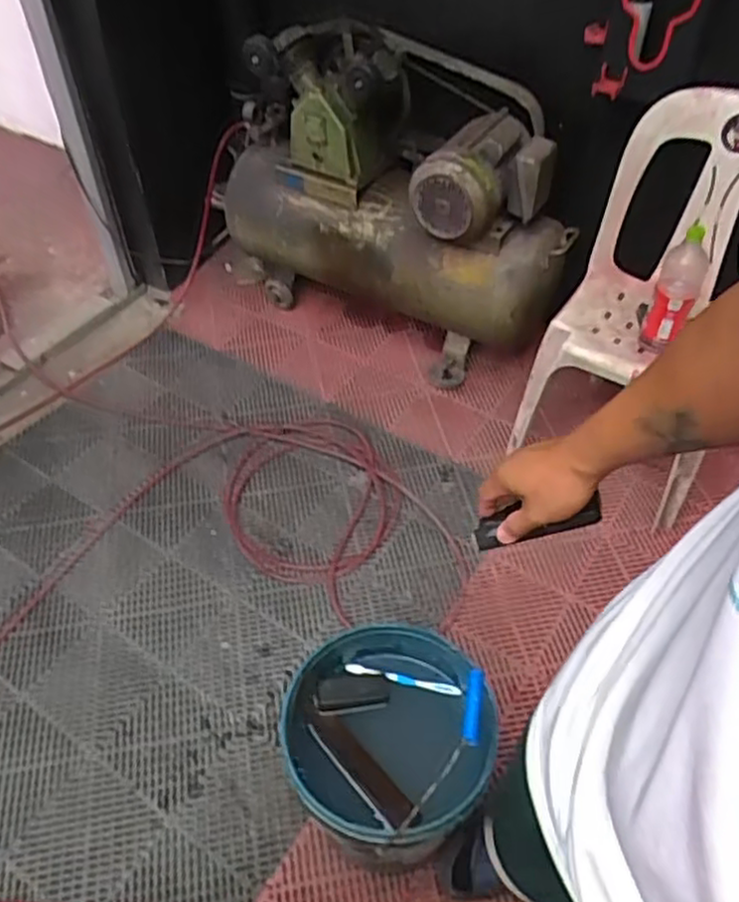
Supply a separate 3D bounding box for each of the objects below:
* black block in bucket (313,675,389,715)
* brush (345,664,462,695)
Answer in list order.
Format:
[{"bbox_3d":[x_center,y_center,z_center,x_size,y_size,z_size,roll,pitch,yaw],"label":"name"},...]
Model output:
[{"bbox_3d":[-0.029,0.382,1.117,0.114,0.019,0.055,-8,49,-6],"label":"black block in bucket"},{"bbox_3d":[0.053,0.367,1.141,0.185,0.019,0.016,7,49,7],"label":"brush"}]

